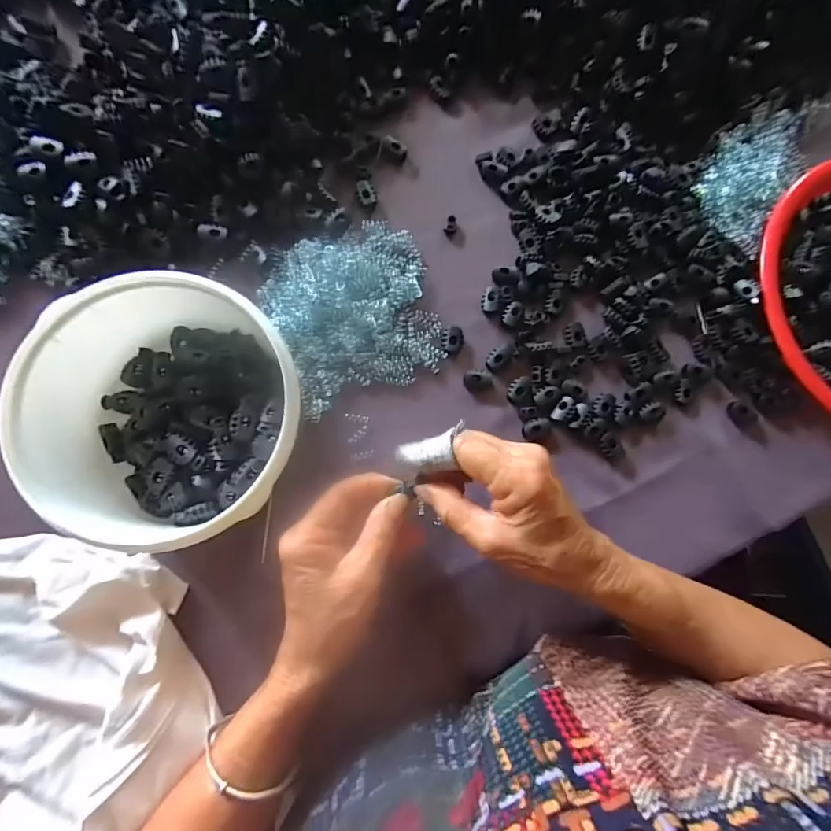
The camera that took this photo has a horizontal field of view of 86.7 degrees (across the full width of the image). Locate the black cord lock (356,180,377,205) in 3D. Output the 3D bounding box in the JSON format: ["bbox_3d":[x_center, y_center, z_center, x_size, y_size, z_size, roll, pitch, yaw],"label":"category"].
[{"bbox_3d":[-0.041,-0.186,0.368,0.016,0.010,0.022,-4,85,-6],"label":"black cord lock"}]

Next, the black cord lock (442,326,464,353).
[{"bbox_3d":[0.030,-0.062,0.354,0.018,0.004,0.022,4,84,-5],"label":"black cord lock"}]

